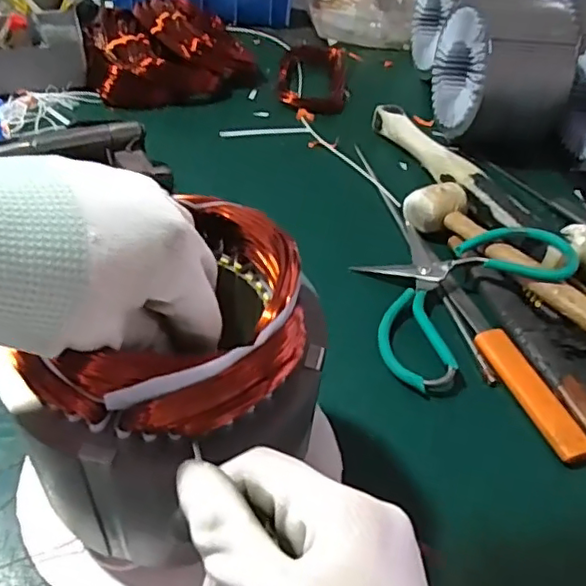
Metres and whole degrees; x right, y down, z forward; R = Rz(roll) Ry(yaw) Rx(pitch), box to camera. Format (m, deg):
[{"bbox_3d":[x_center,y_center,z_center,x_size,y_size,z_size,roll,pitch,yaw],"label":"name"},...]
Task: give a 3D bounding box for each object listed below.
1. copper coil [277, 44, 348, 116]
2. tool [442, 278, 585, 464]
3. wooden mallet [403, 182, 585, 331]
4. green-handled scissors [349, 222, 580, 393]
[{"bbox_3d":[0.029,-0.302,0.815,0.093,0.034,0.166,5,45,-2],"label":"copper coil"},{"bbox_3d":[0.167,0.054,0.466,0.027,0.014,0.176,-12,48,-18],"label":"tool"},{"bbox_3d":[0.194,-0.018,0.506,0.056,0.044,0.256,-17,50,-22],"label":"wooden mallet"},{"bbox_3d":[0.132,-0.007,0.489,0.133,0.050,0.184,35,51,25],"label":"green-handled scissors"}]

